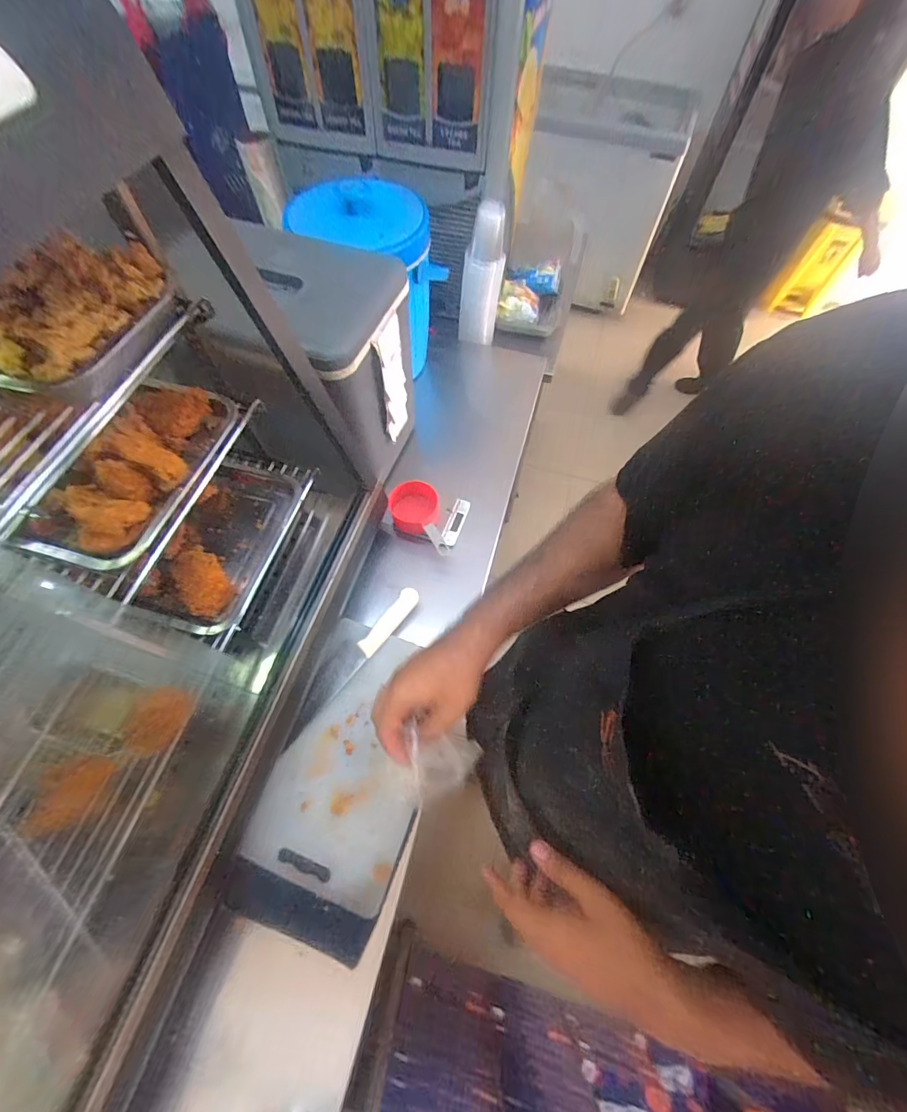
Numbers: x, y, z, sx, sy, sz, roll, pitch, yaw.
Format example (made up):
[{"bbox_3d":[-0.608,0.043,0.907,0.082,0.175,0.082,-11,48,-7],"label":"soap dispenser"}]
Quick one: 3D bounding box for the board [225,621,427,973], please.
[{"bbox_3d":[-0.150,0.313,0.631,0.208,0.028,0.403,17,63,7],"label":"board"}]

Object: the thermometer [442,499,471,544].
[{"bbox_3d":[0.005,-0.069,0.838,0.031,0.017,0.102,17,63,7],"label":"thermometer"}]

